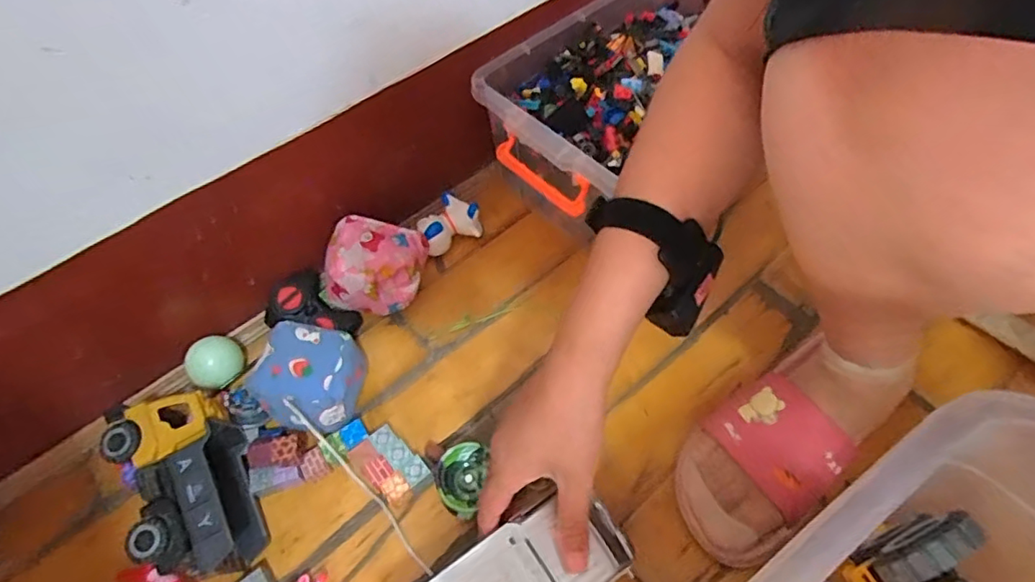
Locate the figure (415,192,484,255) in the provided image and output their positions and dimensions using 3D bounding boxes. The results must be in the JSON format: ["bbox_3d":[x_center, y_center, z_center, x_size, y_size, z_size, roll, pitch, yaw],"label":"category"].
[{"bbox_3d":[-0.078,-0.072,0.633,0.071,0.038,0.055,-35,62,-17],"label":"figure"}]

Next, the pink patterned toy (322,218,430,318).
[{"bbox_3d":[-0.140,-0.023,0.587,0.079,0.085,0.090,15,60,12],"label":"pink patterned toy"}]

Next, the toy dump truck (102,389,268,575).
[{"bbox_3d":[-0.263,0.162,0.477,0.103,0.085,0.156,-23,60,-11],"label":"toy dump truck"}]

